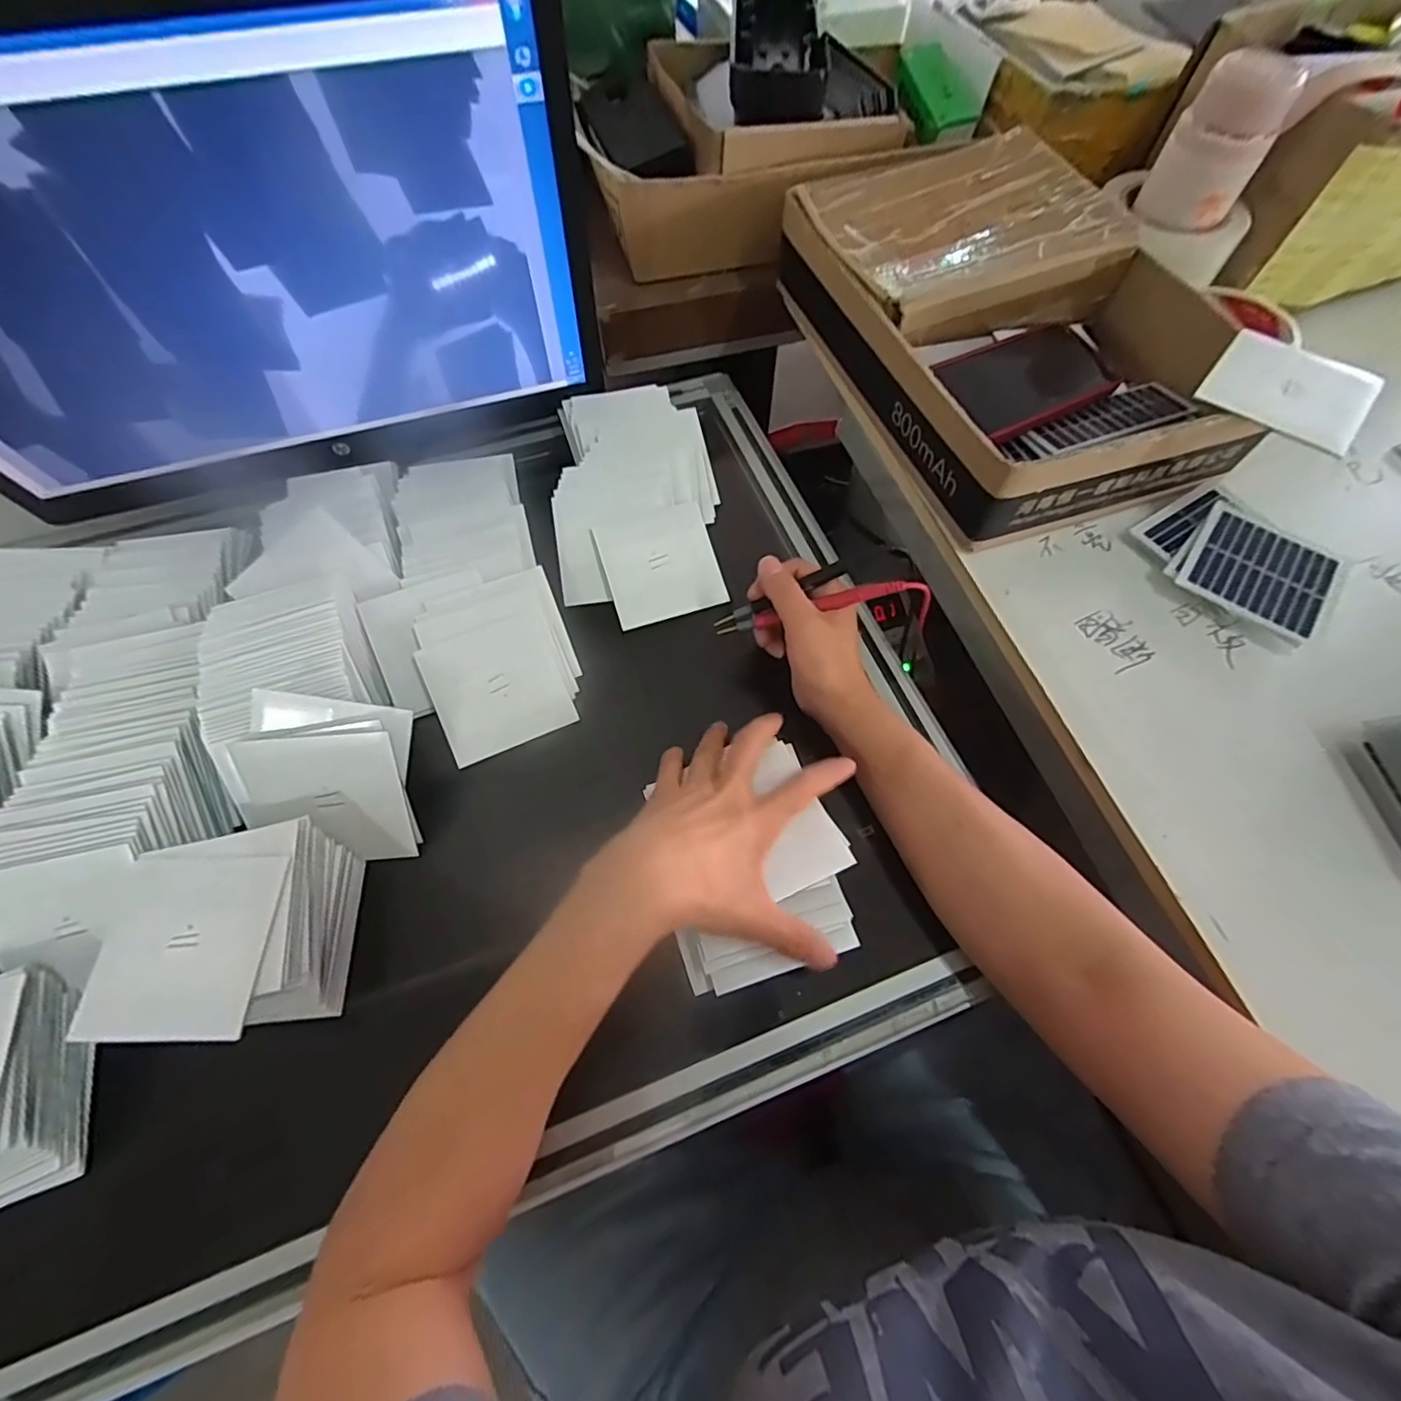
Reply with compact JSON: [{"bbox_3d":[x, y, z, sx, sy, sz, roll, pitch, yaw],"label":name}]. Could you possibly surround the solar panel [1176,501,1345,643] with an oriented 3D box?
[{"bbox_3d":[0.383,-0.088,0.411,0.085,0.010,0.090,36,69,17],"label":"solar panel"}]

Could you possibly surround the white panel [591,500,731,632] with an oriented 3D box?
[{"bbox_3d":[-0.032,-0.110,0.486,0.089,0.004,0.089,-17,82,-6],"label":"white panel"}]

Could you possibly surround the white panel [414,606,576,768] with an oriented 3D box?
[{"bbox_3d":[-0.146,-0.011,0.437,0.091,0.004,0.091,-22,82,-10],"label":"white panel"}]

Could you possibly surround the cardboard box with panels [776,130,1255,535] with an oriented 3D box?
[{"bbox_3d":[0.236,-0.304,0.480,0.233,0.081,0.369,-17,65,-8],"label":"cardboard box with panels"}]

